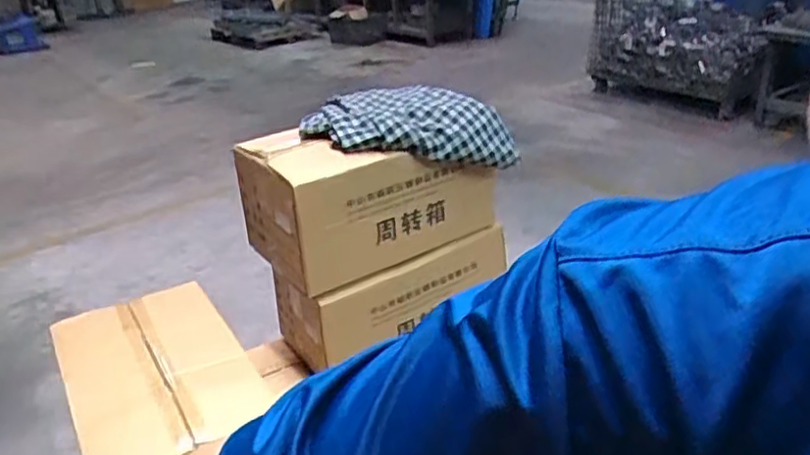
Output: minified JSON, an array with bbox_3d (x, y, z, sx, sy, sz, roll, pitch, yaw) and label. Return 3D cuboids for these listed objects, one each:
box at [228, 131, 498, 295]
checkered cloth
[{"bbox_3d":[-0.065,-0.069,1.251,0.425,0.234,0.216,-18,29,-27],"label":"box"},{"bbox_3d":[0.010,-0.175,1.202,0.367,0.118,0.173,-3,26,1],"label":"checkered cloth"}]

